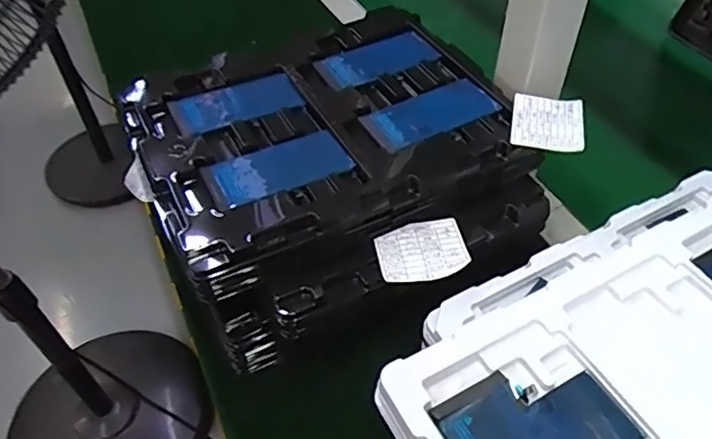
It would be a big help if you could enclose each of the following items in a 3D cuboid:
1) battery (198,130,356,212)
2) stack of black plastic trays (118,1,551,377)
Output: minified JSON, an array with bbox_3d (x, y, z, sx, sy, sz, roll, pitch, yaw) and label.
[{"bbox_3d":[-0.056,-0.036,0.403,0.098,0.008,0.052,-25,52,-19],"label":"battery"},{"bbox_3d":[-0.014,-0.043,0.456,0.279,0.081,0.269,-22,52,-17],"label":"stack of black plastic trays"}]

